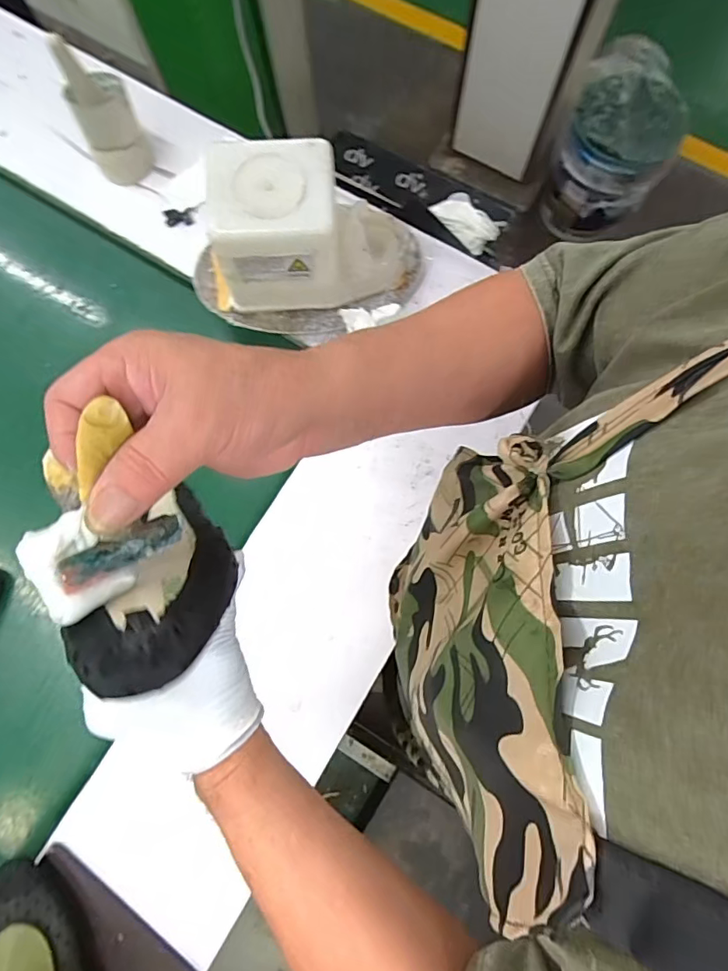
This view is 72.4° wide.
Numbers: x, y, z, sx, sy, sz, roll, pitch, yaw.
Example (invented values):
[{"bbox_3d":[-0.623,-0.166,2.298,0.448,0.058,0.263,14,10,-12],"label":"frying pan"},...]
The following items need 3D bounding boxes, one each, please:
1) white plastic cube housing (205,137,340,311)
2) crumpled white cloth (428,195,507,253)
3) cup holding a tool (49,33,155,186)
[{"bbox_3d":[-0.111,-0.330,0.653,0.154,0.158,0.122,-2,78,0],"label":"white plastic cube housing"},{"bbox_3d":[0.179,-0.469,0.870,0.119,0.021,0.077,40,82,8],"label":"crumpled white cloth"},{"bbox_3d":[-0.381,-0.542,0.723,0.088,0.176,0.071,-28,80,-5],"label":"cup holding a tool"}]

